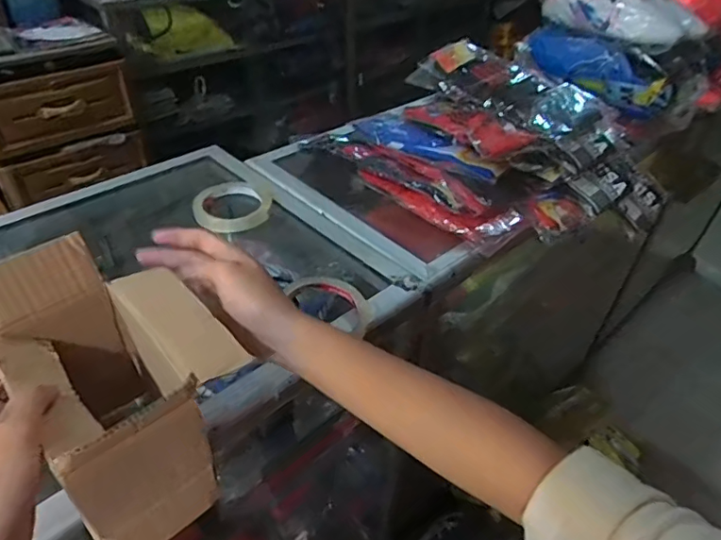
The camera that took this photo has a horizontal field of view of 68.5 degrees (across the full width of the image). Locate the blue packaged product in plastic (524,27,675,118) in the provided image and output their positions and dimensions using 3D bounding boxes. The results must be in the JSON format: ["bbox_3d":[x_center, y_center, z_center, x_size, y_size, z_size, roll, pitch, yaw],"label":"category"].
[{"bbox_3d":[0.390,-0.338,0.880,0.250,0.076,0.067,38,50,19],"label":"blue packaged product in plastic"}]

